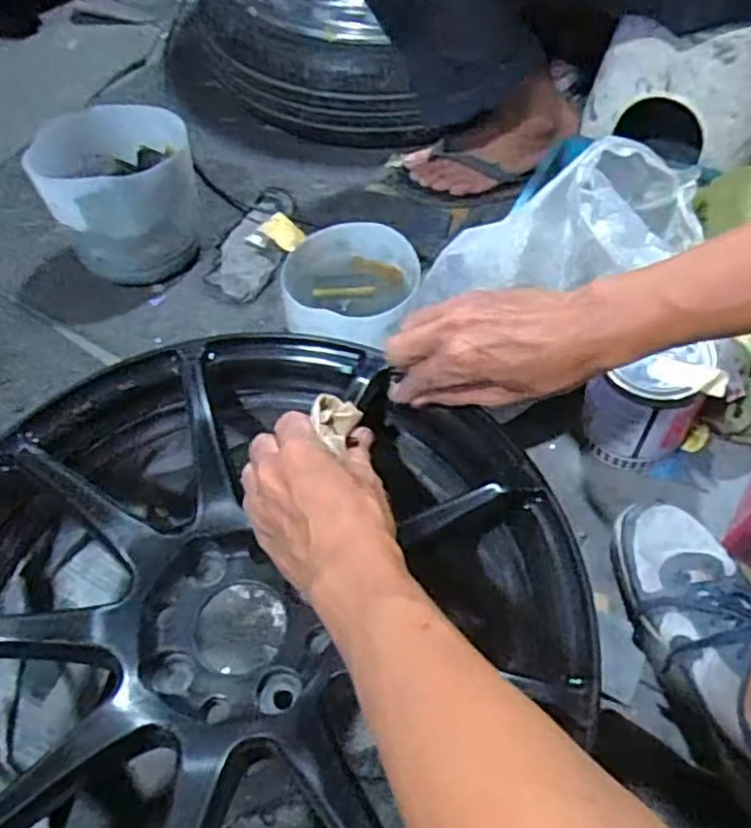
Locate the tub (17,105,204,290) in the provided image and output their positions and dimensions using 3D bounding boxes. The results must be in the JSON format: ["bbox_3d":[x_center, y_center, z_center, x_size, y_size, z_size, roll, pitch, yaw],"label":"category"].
[{"bbox_3d":[-0.294,-0.256,0.822,0.162,0.159,0.154,0,56,-1],"label":"tub"}]

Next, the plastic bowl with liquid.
[{"bbox_3d":[-0.032,-0.134,0.772,0.139,0.089,0.161,14,57,8],"label":"plastic bowl with liquid"}]

